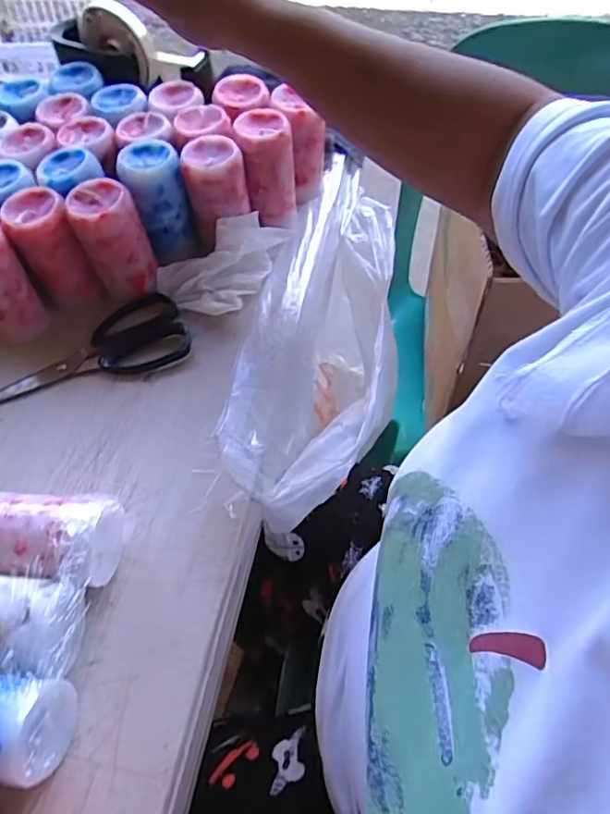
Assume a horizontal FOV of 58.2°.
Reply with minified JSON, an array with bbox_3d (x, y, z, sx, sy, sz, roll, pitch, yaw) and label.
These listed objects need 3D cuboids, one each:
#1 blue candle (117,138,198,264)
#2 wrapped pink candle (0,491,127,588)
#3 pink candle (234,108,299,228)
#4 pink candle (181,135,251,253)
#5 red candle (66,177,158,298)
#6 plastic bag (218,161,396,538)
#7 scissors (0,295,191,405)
[{"bbox_3d":[-0.128,-0.180,0.483,0.047,0.088,0.051,-19,58,-11],"label":"blue candle"},{"bbox_3d":[-0.168,0.083,0.346,0.104,0.057,0.054,8,57,6],"label":"wrapped pink candle"},{"bbox_3d":[-0.034,-0.211,0.502,0.049,0.097,0.049,-8,57,-4],"label":"pink candle"},{"bbox_3d":[-0.077,-0.185,0.484,0.052,0.091,0.043,-11,57,-6],"label":"pink candle"},{"bbox_3d":[-0.157,-0.137,0.457,0.052,0.085,0.046,-24,59,-14],"label":"red candle"},{"bbox_3d":[0.029,-0.067,0.523,0.123,0.109,0.386,14,58,10],"label":"plastic bag"},{"bbox_3d":[-0.186,-0.043,0.453,0.176,0.008,0.075,-20,58,-12],"label":"scissors"}]

